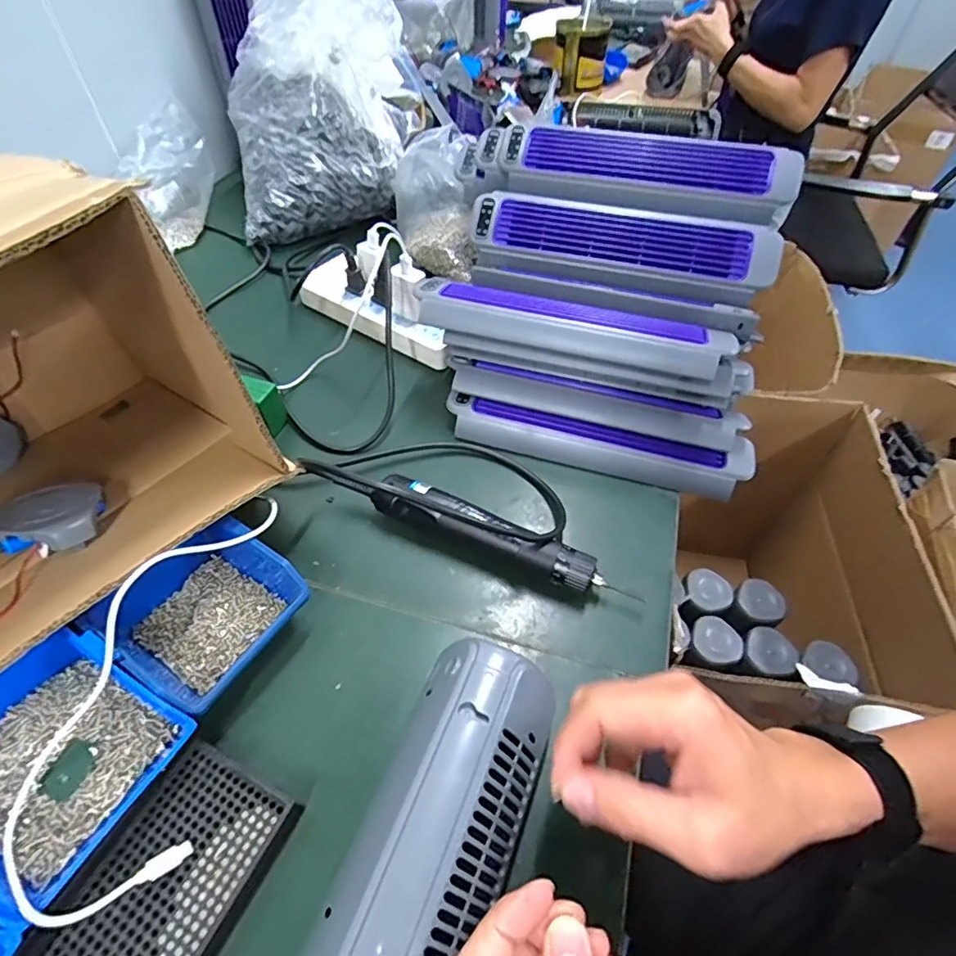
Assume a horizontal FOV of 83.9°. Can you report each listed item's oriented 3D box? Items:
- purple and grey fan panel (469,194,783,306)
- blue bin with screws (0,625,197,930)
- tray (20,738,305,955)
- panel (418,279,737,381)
[{"bbox_3d":[0.142,-0.232,0.539,0.295,0.040,0.083,13,89,8],"label":"purple and grey fan panel"},{"bbox_3d":[-0.266,0.168,0.327,0.138,0.051,0.118,26,55,18],"label":"blue bin with screws"},{"bbox_3d":[-0.180,0.237,0.308,0.088,0.022,0.134,23,55,16],"label":"tray"},{"bbox_3d":[0.088,-0.142,0.501,0.283,0.031,0.066,16,53,11],"label":"panel"}]

